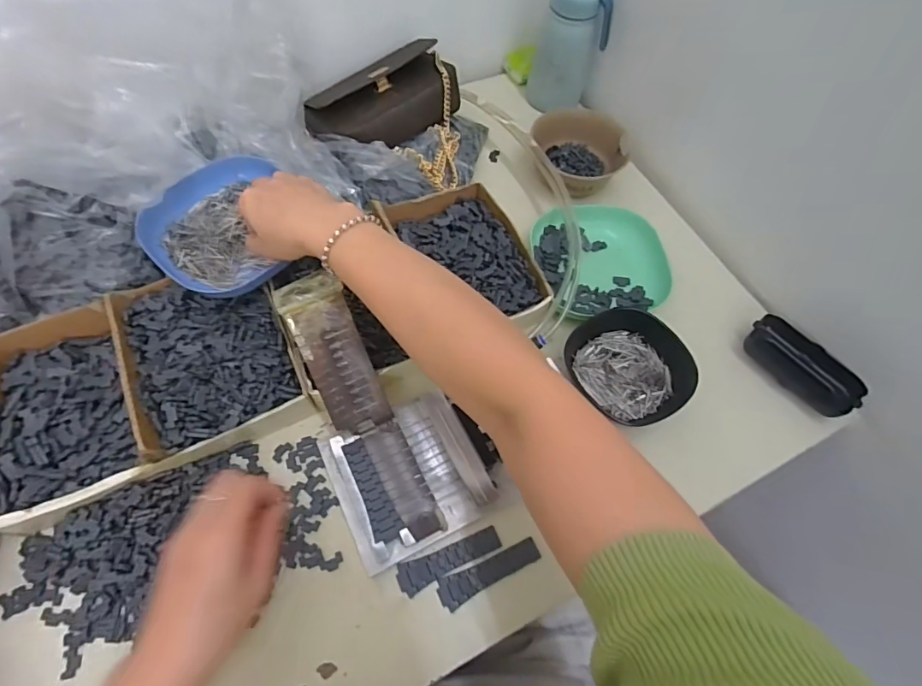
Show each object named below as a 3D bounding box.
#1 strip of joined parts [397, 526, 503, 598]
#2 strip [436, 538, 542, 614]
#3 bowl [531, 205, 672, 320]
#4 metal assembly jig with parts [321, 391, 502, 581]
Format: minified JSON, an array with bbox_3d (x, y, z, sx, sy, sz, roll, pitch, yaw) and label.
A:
[{"bbox_3d":[-0.009,0.173,0.388,0.086,0.004,0.024,-22,66,-14],"label":"strip of joined parts"},{"bbox_3d":[0.023,0.183,0.385,0.085,0.004,0.023,-22,66,-14],"label":"strip"},{"bbox_3d":[0.144,-0.089,0.510,0.130,0.047,0.135,1,63,-3],"label":"bowl"},{"bbox_3d":[-0.045,0.110,0.405,0.115,0.031,0.114,-25,67,-15],"label":"metal assembly jig with parts"}]

